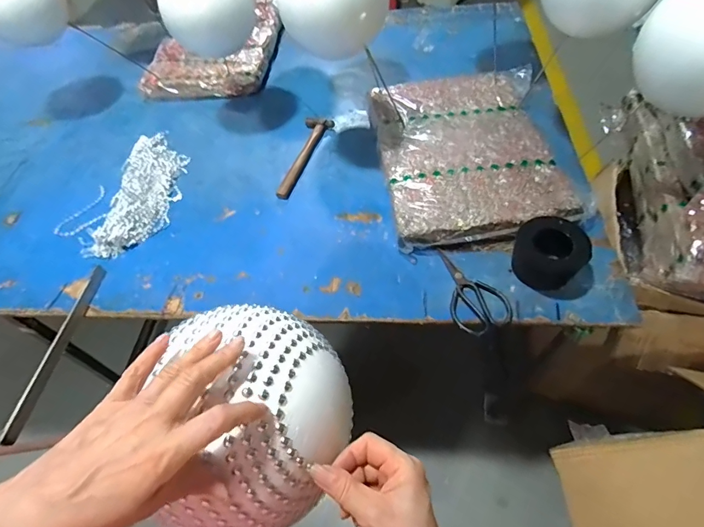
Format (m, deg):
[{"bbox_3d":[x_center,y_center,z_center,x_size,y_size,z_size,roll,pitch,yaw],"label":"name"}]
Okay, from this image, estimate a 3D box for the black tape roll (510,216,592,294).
[{"bbox_3d":[0.341,-0.019,0.692,0.111,0.091,0.110,-3,53,4],"label":"black tape roll"}]

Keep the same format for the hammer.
[{"bbox_3d":[-0.124,-0.260,0.956,0.066,0.020,0.279,13,56,15],"label":"hammer"}]

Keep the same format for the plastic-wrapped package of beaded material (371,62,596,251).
[{"bbox_3d":[0.261,-0.259,0.895,0.381,0.059,0.514,-6,53,1],"label":"plastic-wrapped package of beaded material"}]

